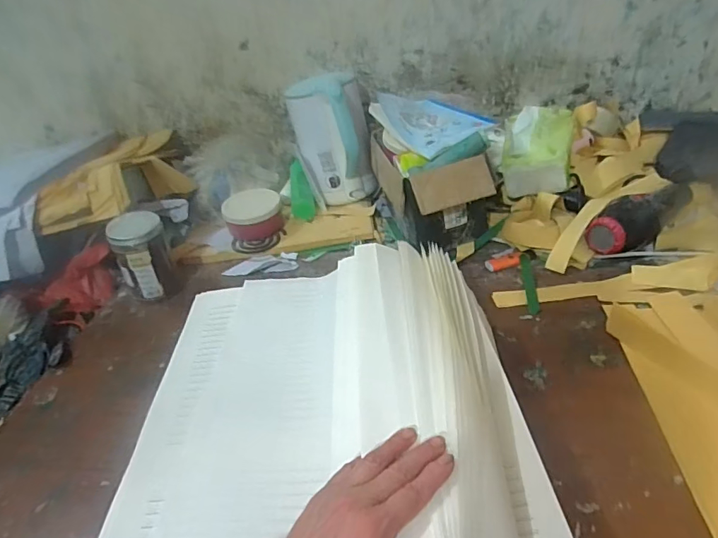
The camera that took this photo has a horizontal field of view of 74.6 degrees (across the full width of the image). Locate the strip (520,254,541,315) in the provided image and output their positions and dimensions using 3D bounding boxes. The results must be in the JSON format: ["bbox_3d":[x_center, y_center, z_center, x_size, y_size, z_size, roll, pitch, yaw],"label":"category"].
[{"bbox_3d":[0.265,0.019,0.731,0.018,0.020,0.135,0,34,12],"label":"strip"}]

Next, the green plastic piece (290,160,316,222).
[{"bbox_3d":[-0.123,-0.171,0.984,0.050,0.035,0.154,-11,75,-5],"label":"green plastic piece"}]

